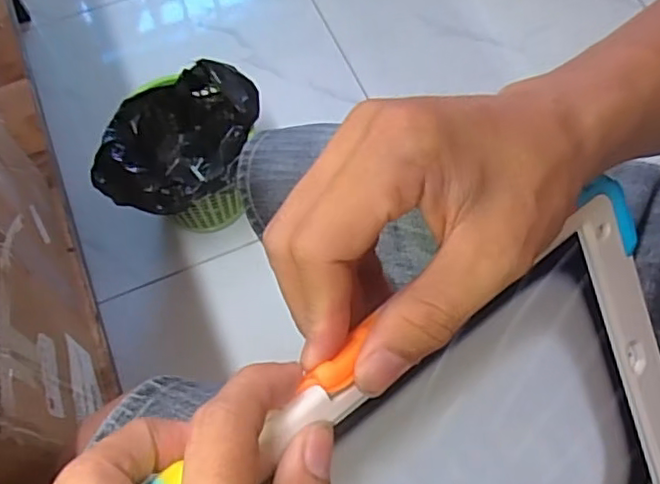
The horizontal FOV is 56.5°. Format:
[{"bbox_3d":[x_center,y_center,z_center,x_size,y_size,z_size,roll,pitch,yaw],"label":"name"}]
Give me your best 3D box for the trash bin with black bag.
[{"bbox_3d":[-0.218,-0.117,0.948,0.194,0.217,0.226,15,67,6],"label":"trash bin with black bag"}]

